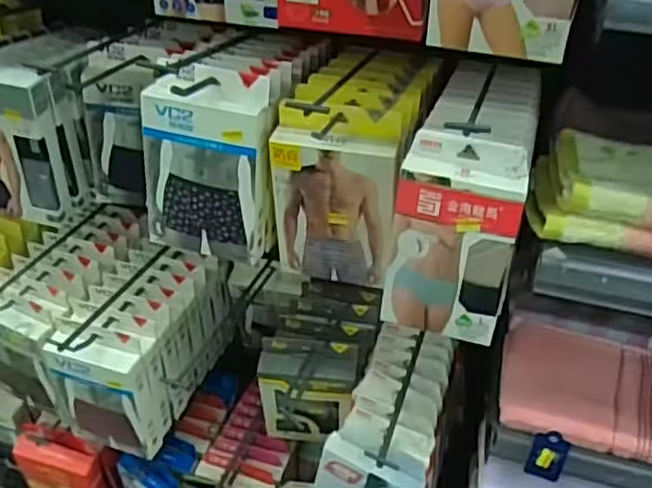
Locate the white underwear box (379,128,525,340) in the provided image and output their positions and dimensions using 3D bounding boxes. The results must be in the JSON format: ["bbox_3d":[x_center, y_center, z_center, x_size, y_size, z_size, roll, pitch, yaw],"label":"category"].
[{"bbox_3d":[0.121,-0.002,0.647,0.113,0.202,0.038,11,27,12],"label":"white underwear box"}]

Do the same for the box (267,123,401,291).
[{"bbox_3d":[0.007,-0.031,0.734,0.131,0.185,0.033,12,34,13],"label":"box"}]

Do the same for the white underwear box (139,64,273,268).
[{"bbox_3d":[-0.129,-0.088,0.744,0.134,0.203,0.048,14,34,15],"label":"white underwear box"}]

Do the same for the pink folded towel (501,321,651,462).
[{"bbox_3d":[0.312,0.165,0.799,0.193,0.032,0.168,11,34,11],"label":"pink folded towel"}]

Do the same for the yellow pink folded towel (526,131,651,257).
[{"bbox_3d":[0.305,-0.049,0.645,0.200,0.057,0.159,9,33,8],"label":"yellow pink folded towel"}]

